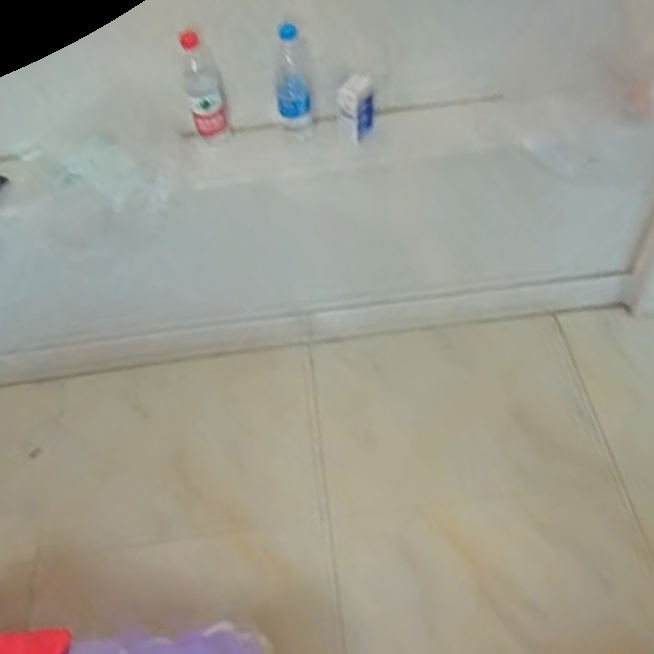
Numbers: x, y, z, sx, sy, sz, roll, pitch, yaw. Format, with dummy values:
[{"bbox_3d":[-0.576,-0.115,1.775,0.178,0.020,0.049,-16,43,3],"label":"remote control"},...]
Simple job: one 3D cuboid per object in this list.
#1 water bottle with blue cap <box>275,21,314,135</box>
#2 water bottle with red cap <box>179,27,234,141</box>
[{"bbox_3d":[-0.064,-0.443,1.232,0.066,0.211,0.060,-9,52,-1],"label":"water bottle with blue cap"},{"bbox_3d":[-0.226,-0.436,1.242,0.068,0.204,0.061,-15,53,-6],"label":"water bottle with red cap"}]

